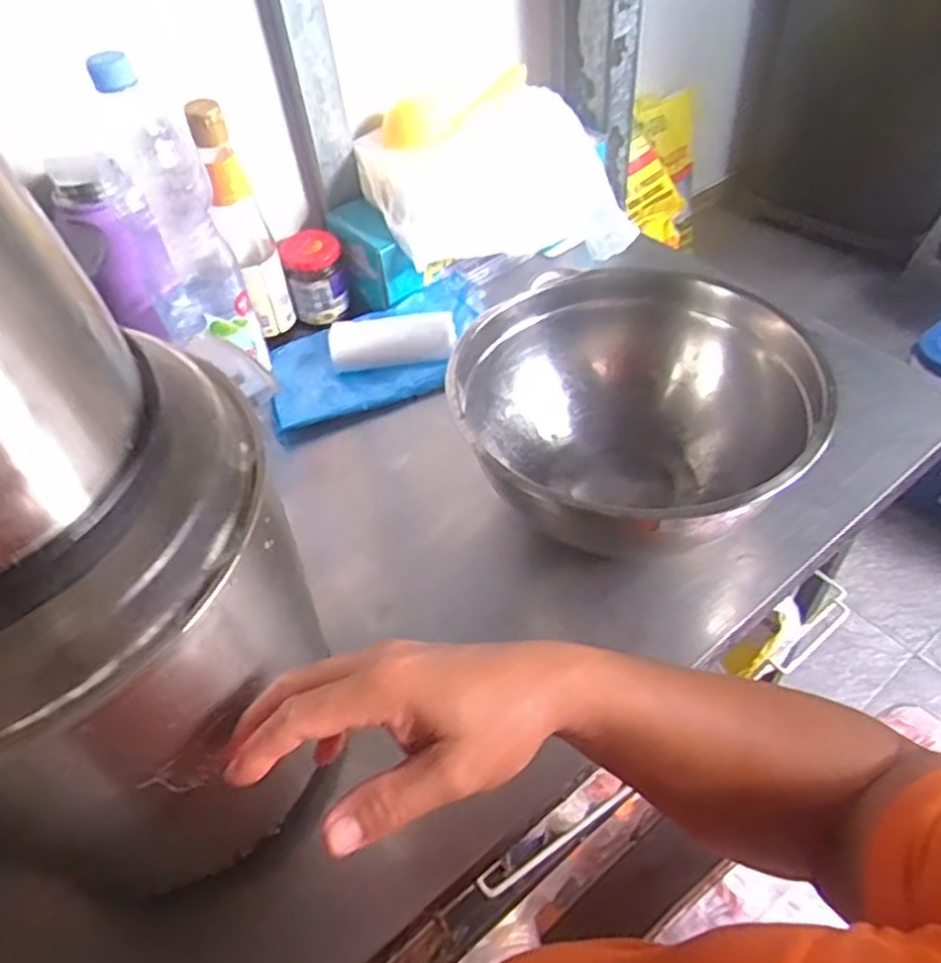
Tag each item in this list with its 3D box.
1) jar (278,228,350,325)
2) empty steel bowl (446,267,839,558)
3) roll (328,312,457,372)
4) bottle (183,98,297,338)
[{"bbox_3d":[-0.177,-0.236,0.851,0.064,0.082,0.065,-3,47,3],"label":"jar"},{"bbox_3d":[0.129,-0.039,0.618,0.275,0.146,0.252,-3,47,3],"label":"empty steel bowl"},{"bbox_3d":[-0.083,-0.150,0.789,0.134,0.037,0.044,-10,47,-3],"label":"roll"},{"bbox_3d":[-0.233,-0.266,0.765,0.048,0.240,0.055,-16,48,-9],"label":"bottle"}]

